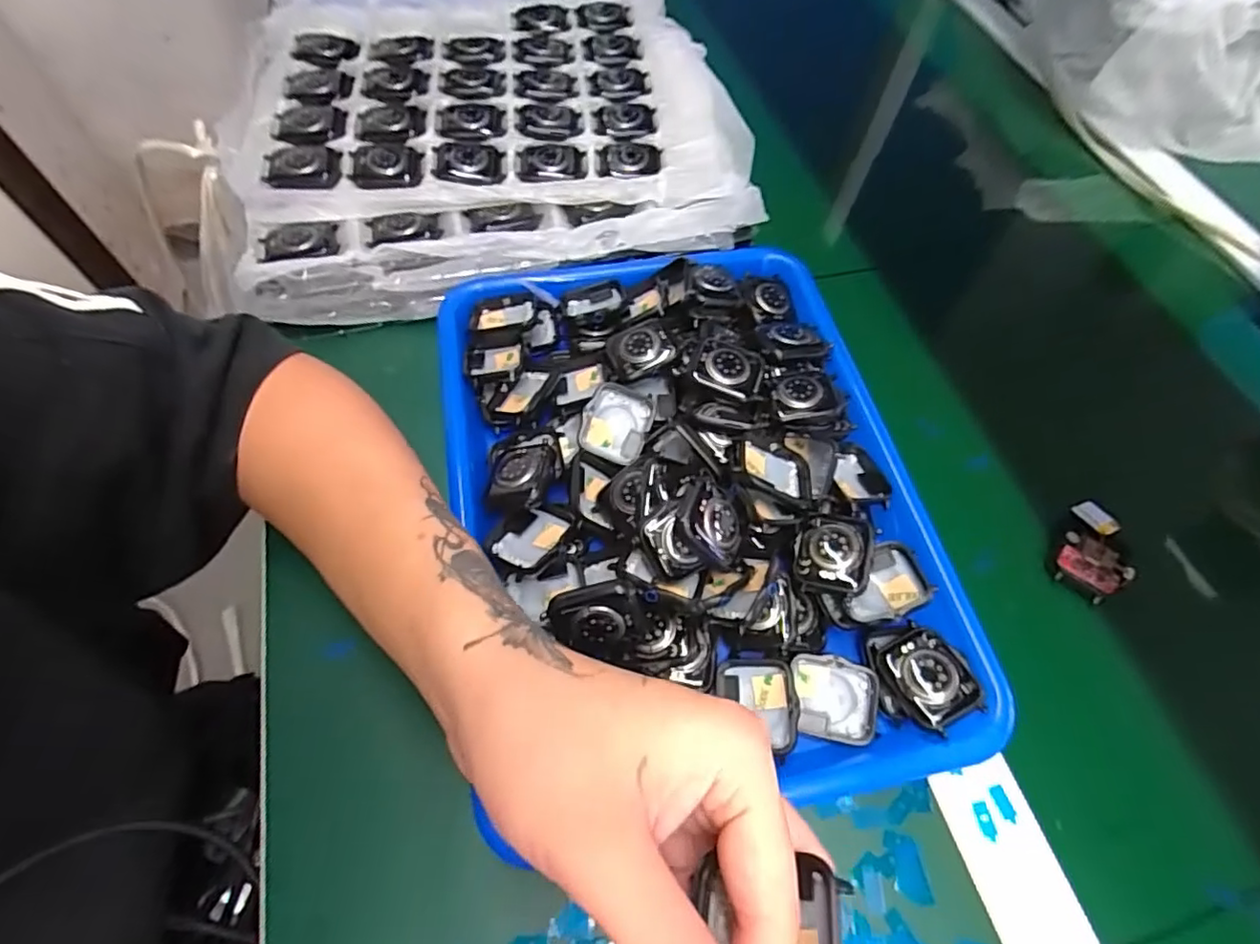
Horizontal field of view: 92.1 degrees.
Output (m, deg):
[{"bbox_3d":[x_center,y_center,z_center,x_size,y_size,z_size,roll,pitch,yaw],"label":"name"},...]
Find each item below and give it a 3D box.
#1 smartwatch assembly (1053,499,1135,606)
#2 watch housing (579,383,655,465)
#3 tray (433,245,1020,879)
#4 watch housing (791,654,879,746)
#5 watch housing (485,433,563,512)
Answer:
[{"bbox_3d":[0.269,0.048,0.352,0.037,0.014,0.055,28,63,13],"label":"smartwatch assembly"},{"bbox_3d":[-0.008,-0.028,0.350,0.038,0.009,0.042,19,86,-8],"label":"watch housing"},{"bbox_3d":[0.027,0.003,0.338,0.243,0.054,0.321,-9,61,-7],"label":"tray"},{"bbox_3d":[0.099,0.110,0.295,0.038,0.016,0.037,9,61,3],"label":"watch housing"},{"bbox_3d":[-0.059,-0.002,0.336,0.041,0.014,0.050,-2,61,-4],"label":"watch housing"}]

